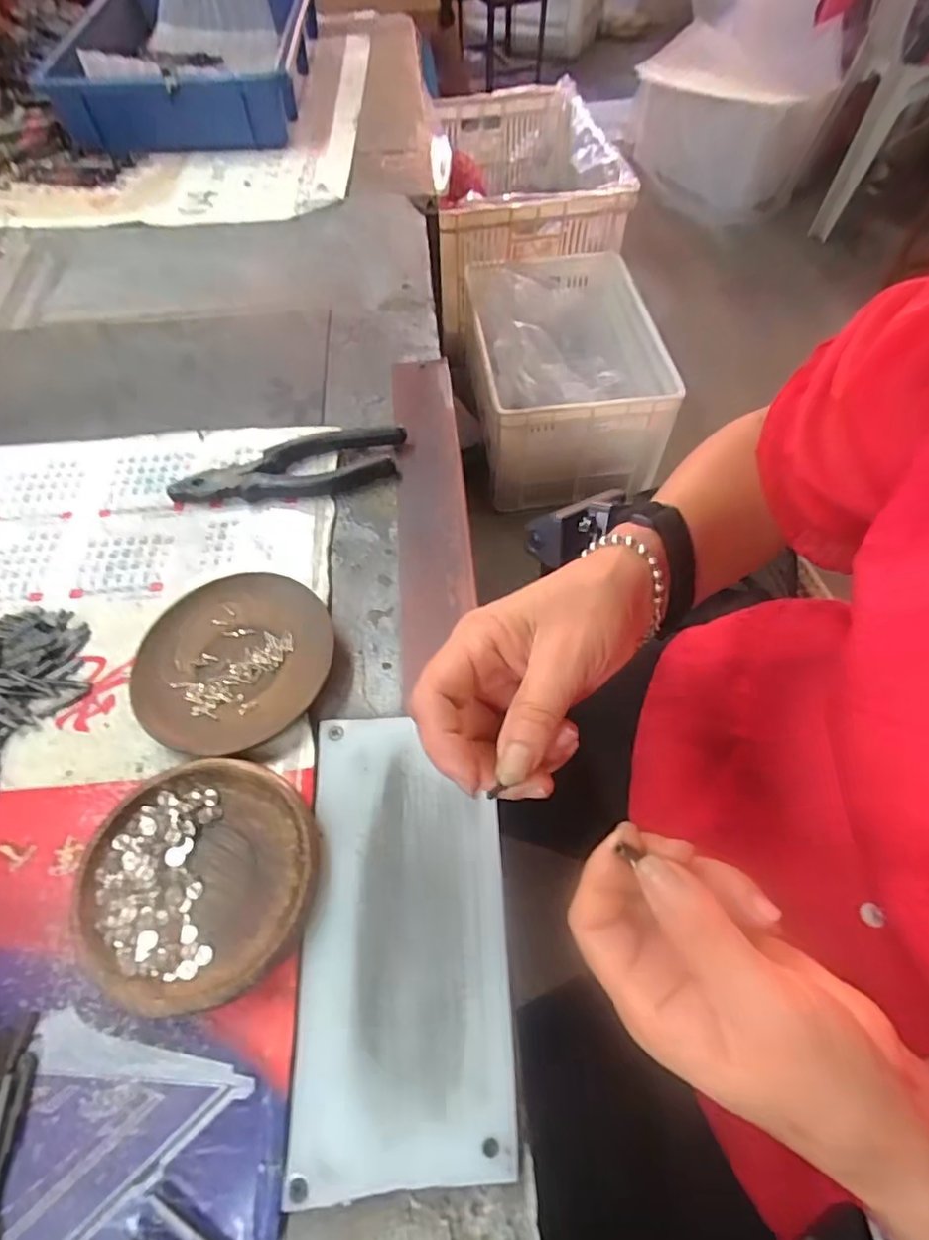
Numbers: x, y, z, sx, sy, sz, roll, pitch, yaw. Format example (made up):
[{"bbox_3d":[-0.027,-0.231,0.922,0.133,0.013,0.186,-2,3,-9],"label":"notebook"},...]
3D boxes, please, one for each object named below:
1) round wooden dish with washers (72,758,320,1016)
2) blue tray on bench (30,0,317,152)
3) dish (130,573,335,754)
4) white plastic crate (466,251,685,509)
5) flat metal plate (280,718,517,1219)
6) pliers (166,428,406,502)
[{"bbox_3d":[-0.128,0.124,0.297,0.110,0.019,0.108,0,58,1],"label":"round wooden dish with washers"},{"bbox_3d":[-0.370,-0.787,0.832,0.283,0.086,0.486,-6,58,-3],"label":"blue tray on bench"},{"bbox_3d":[-0.137,0.024,0.361,0.114,0.017,0.110,0,58,1],"label":"dish"},{"bbox_3d":[0.202,-0.527,1.267,0.356,0.248,0.536,-4,58,-1],"label":"white plastic crate"},{"bbox_3d":[-0.029,0.139,0.288,0.093,0.008,0.193,-4,60,1],"label":"flat metal plate"},{"bbox_3d":[-0.124,-0.106,0.439,0.167,0.016,0.048,-17,59,-9],"label":"pliers"}]

